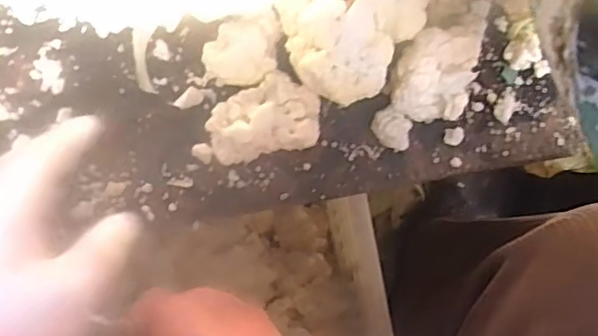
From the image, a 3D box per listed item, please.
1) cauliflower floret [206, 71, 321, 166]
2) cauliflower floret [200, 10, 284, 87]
[{"bbox_3d":[-0.024,-0.034,0.426,0.074,0.057,0.051,-9,78,-3],"label":"cauliflower floret"},{"bbox_3d":[-0.039,-0.079,0.443,0.051,0.029,0.048,-1,77,-1],"label":"cauliflower floret"}]

